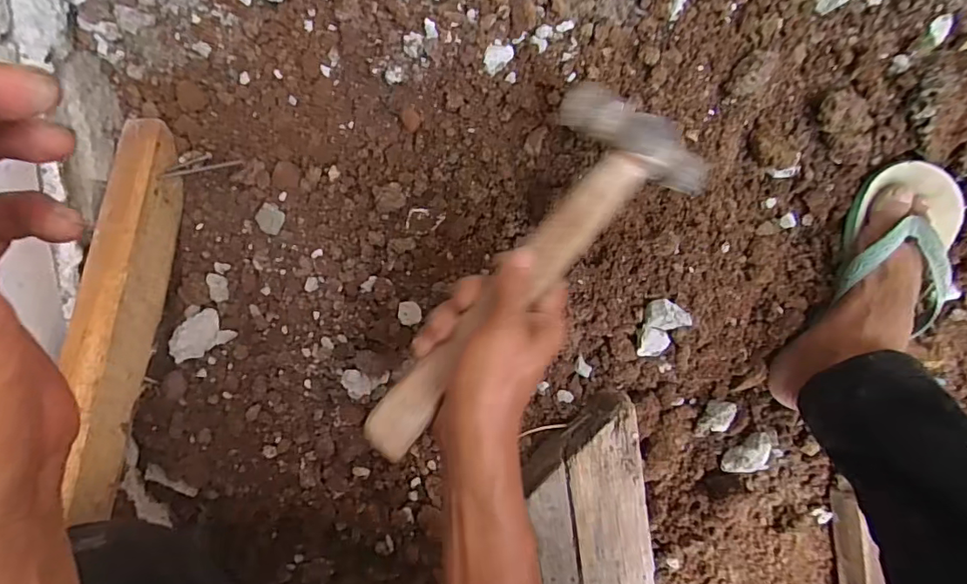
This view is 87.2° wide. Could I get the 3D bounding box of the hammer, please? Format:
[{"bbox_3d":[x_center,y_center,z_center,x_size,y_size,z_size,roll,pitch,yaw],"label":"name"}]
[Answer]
[{"bbox_3d":[0.044,-0.009,0.347,0.111,0.033,0.298,32,77,5],"label":"hammer"}]

